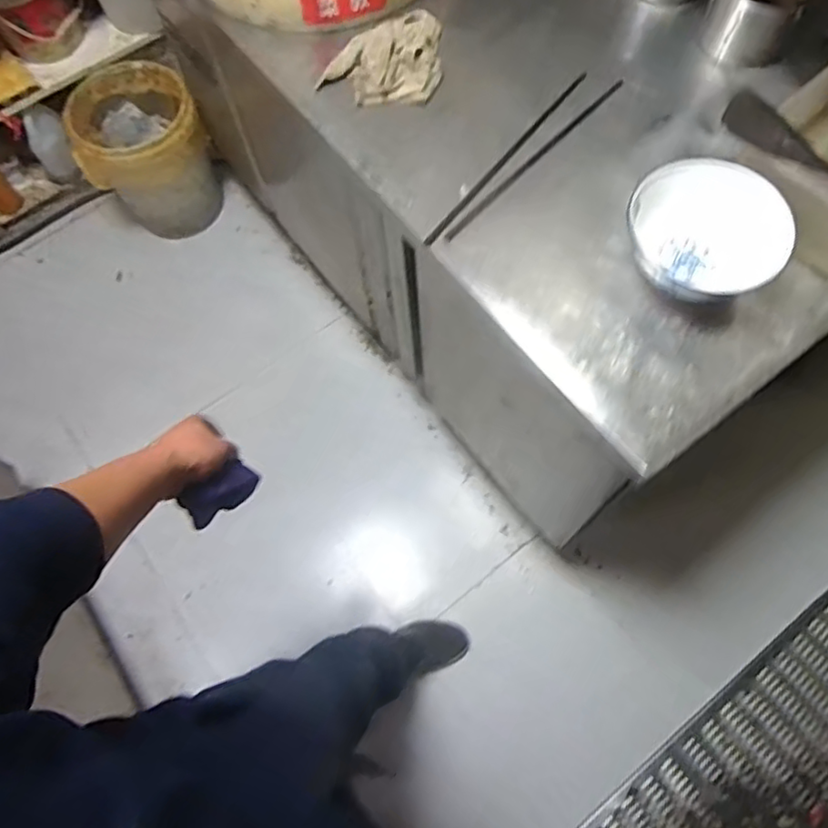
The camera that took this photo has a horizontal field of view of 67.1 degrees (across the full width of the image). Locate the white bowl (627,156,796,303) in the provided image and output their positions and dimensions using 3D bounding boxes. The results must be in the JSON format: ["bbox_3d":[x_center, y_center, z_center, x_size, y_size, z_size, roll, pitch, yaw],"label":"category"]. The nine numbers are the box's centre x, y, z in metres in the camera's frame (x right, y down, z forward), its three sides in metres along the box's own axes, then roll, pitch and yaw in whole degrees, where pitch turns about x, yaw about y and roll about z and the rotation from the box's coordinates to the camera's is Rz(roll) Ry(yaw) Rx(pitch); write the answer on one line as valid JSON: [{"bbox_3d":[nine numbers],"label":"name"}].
[{"bbox_3d":[0.366,-0.228,0.801,0.180,0.082,0.188,-1,67,3],"label":"white bowl"}]

